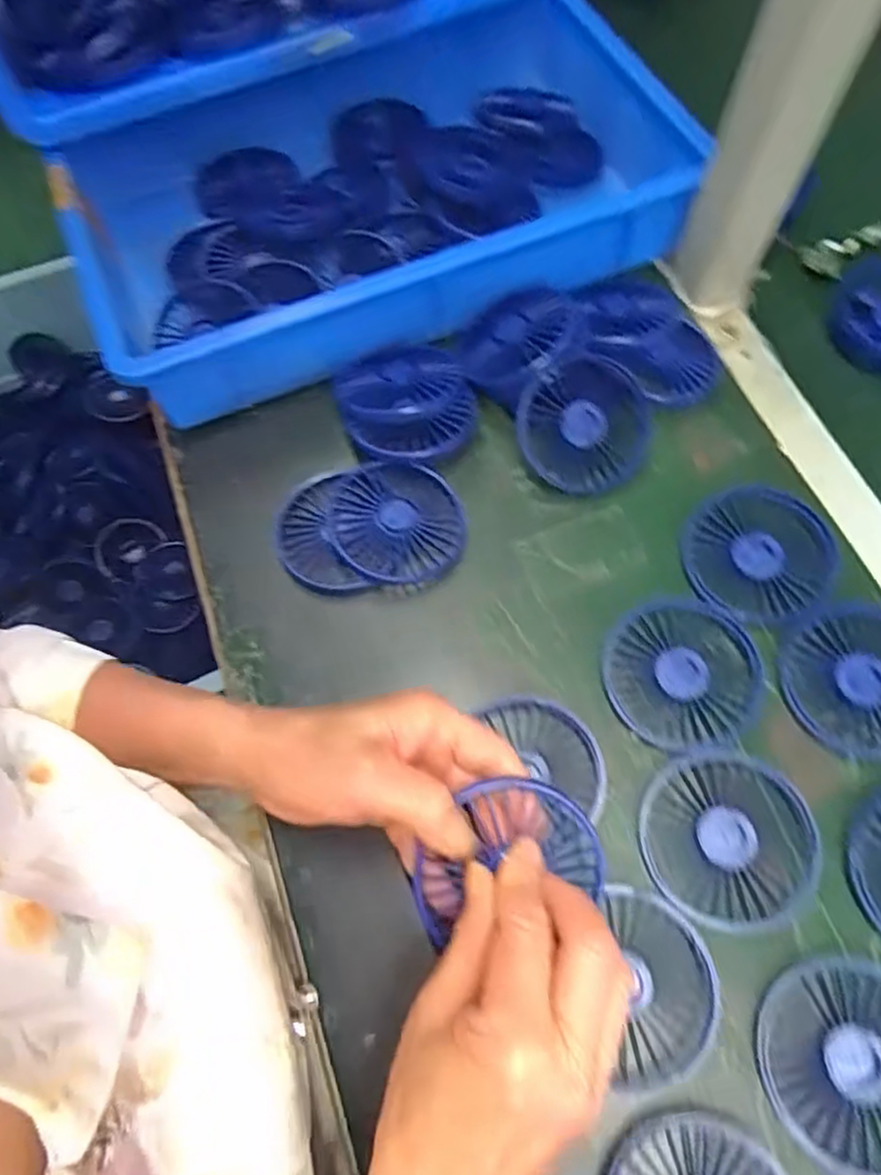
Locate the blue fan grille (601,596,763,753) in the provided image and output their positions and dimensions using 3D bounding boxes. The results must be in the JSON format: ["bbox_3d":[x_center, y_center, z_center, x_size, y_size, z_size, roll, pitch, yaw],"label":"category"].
[{"bbox_3d":[0.143,0.049,0.411,0.087,0.014,0.083,-1,66,1],"label":"blue fan grille"}]

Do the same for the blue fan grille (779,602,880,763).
[{"bbox_3d":[0.244,0.052,0.403,0.084,0.008,0.085,-1,66,1],"label":"blue fan grille"}]

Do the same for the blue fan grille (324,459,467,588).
[{"bbox_3d":[-0.030,-0.043,0.464,0.083,0.025,0.086,-1,66,1],"label":"blue fan grille"}]

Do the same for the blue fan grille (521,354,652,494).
[{"bbox_3d":[0.098,-0.107,0.471,0.088,0.010,0.085,-1,96,-7],"label":"blue fan grille"}]

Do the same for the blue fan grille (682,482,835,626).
[{"bbox_3d":[0.197,-0.022,0.442,0.080,0.024,0.089,27,69,13],"label":"blue fan grille"}]

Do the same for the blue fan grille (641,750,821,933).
[{"bbox_3d":[0.155,0.134,0.380,0.086,0.013,0.086,-1,66,1],"label":"blue fan grille"}]

